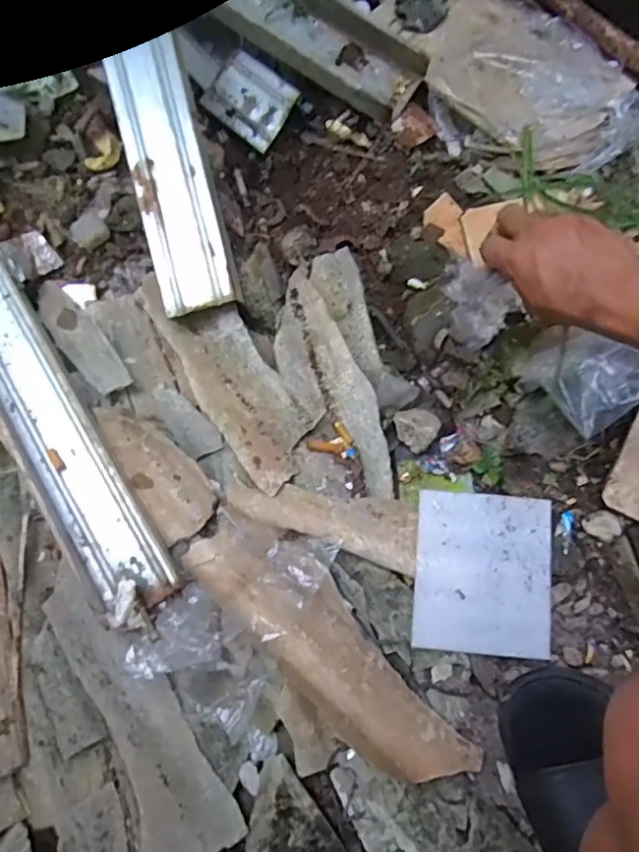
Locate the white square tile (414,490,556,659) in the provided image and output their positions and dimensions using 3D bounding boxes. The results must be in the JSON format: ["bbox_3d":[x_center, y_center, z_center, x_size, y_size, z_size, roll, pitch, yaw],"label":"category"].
[{"bbox_3d":[0.149,0.132,0.517,0.120,0.005,0.138,5,77,3],"label":"white square tile"}]

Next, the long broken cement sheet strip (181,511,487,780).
[{"bbox_3d":[0.006,0.197,0.506,0.088,0.030,0.303,-42,79,-7],"label":"long broken cement sheet strip"}]

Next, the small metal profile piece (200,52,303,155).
[{"bbox_3d":[-0.078,-0.368,0.642,0.100,0.009,0.073,42,111,8],"label":"small metal profile piece"}]

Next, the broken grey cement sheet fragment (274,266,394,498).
[{"bbox_3d":[0.009,-0.044,0.594,0.072,0.033,0.249,-25,76,-6],"label":"broken grey cement sheet fragment"}]

